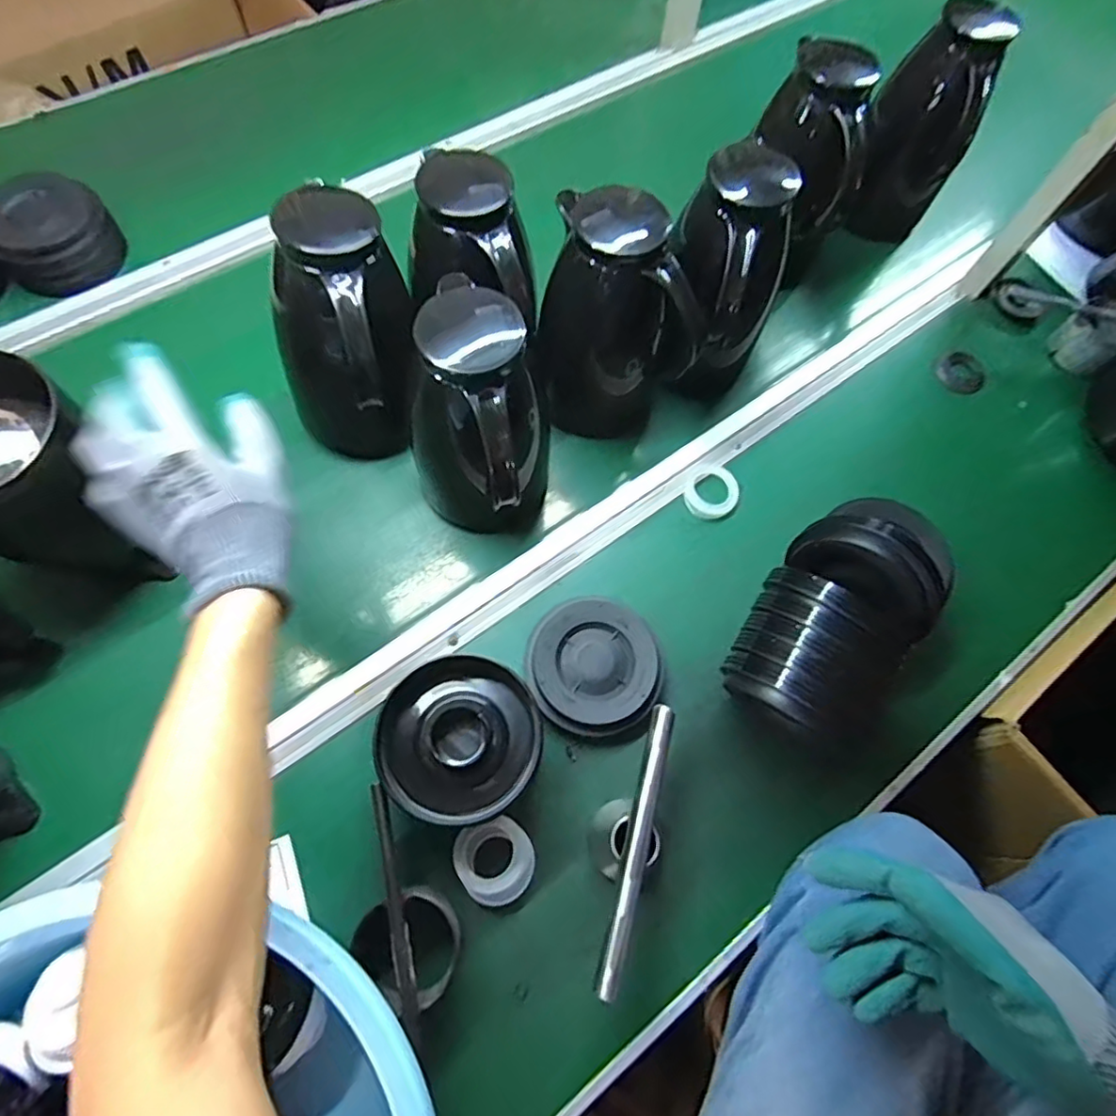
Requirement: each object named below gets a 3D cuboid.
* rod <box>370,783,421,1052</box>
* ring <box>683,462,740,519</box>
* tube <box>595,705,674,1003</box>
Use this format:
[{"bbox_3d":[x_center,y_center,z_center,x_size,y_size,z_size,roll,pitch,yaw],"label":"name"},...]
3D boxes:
[{"bbox_3d":[-0.115,0.245,0.425,0.011,0.014,0.164,-13,69,-9],"label":"rod"},{"bbox_3d":[0.160,-0.071,0.628,0.055,0.013,0.059,1,67,-3],"label":"ring"},{"bbox_3d":[0.059,0.210,0.452,0.018,0.013,0.199,16,67,3],"label":"tube"}]

